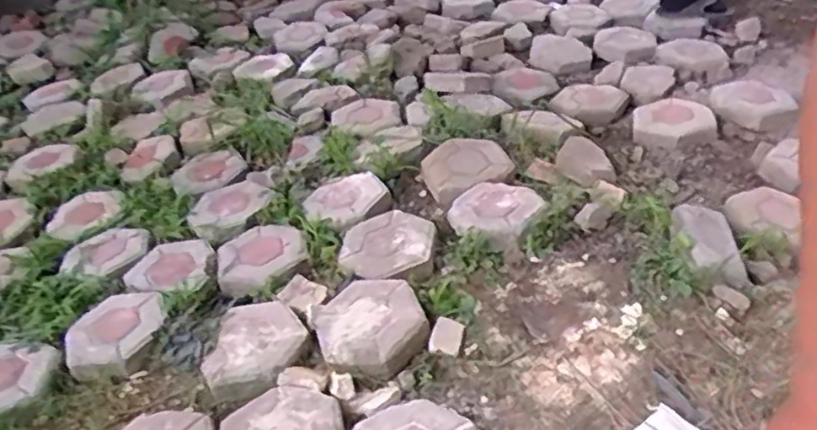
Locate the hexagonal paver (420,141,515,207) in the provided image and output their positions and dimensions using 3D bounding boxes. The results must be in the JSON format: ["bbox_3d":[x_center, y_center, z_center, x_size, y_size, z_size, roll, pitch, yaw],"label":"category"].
[{"bbox_3d":[0.136,-0.117,1.604,0.237,0.040,0.191,-27,43,-27],"label":"hexagonal paver"}]

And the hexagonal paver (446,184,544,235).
[{"bbox_3d":[0.185,-0.011,1.451,0.185,0.048,0.207,19,43,28],"label":"hexagonal paver"}]

